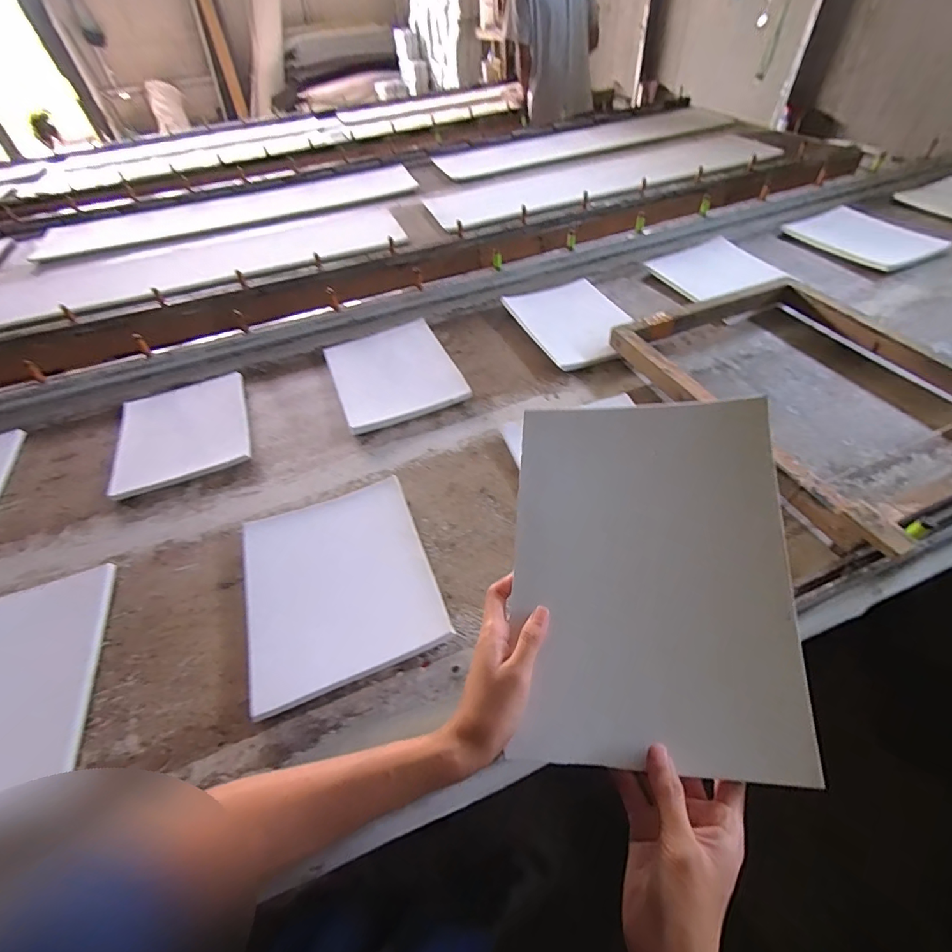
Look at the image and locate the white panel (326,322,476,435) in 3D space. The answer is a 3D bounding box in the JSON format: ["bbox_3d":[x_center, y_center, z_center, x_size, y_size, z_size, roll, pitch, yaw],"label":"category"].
[{"bbox_3d":[-0.157,-0.198,0.862,0.214,0.020,0.283,-20,49,-11],"label":"white panel"}]

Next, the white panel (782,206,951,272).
[{"bbox_3d":[0.893,-0.559,1.056,0.196,0.018,0.283,-19,48,-10],"label":"white panel"}]

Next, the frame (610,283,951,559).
[{"bbox_3d":[0.520,-0.145,0.706,0.400,0.057,0.517,-21,49,-12],"label":"frame"}]

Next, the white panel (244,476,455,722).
[{"bbox_3d":[-0.173,0.126,0.570,0.219,0.013,0.258,-19,49,-11],"label":"white panel"}]

